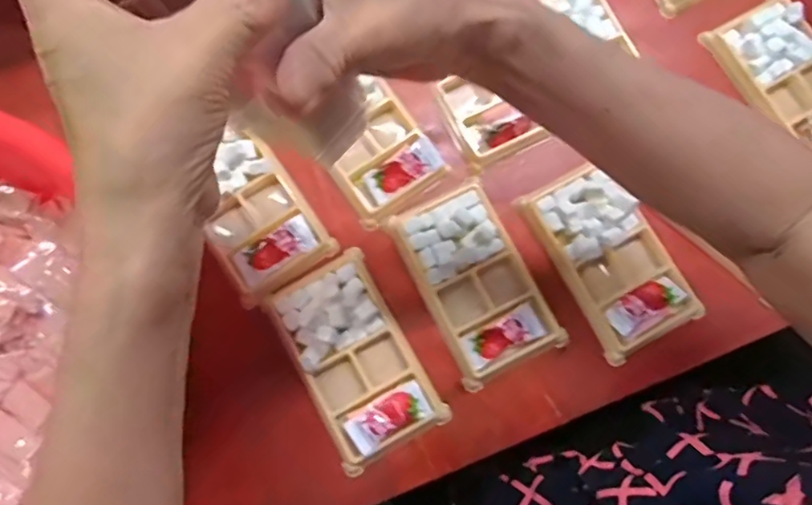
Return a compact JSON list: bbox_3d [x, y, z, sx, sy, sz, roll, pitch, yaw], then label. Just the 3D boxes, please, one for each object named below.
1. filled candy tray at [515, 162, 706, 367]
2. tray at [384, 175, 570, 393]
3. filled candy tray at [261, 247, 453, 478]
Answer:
[{"bbox_3d":[0.148,0.003,0.414,0.075,0.022,0.131,-31,81,-7],"label":"filled candy tray"},{"bbox_3d":[0.050,0.020,0.412,0.074,0.015,0.135,-27,80,-6],"label":"tray"},{"bbox_3d":[-0.036,0.072,0.400,0.075,0.025,0.134,-27,80,-6],"label":"filled candy tray"}]

